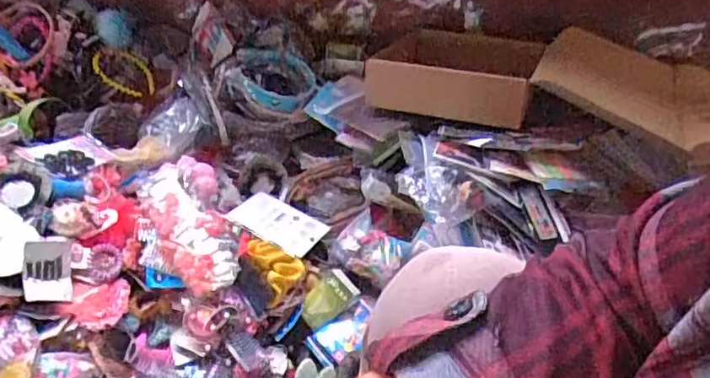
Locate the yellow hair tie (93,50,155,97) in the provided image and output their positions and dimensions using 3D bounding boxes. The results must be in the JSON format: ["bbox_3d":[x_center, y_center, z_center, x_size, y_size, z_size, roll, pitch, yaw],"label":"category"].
[{"bbox_3d":[-0.464,-0.233,1.209,0.120,0.014,0.108,-20,76,-53],"label":"yellow hair tie"}]

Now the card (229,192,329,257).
[{"bbox_3d":[-0.122,0.053,0.941,0.138,0.009,0.080,29,52,16],"label":"card"}]

